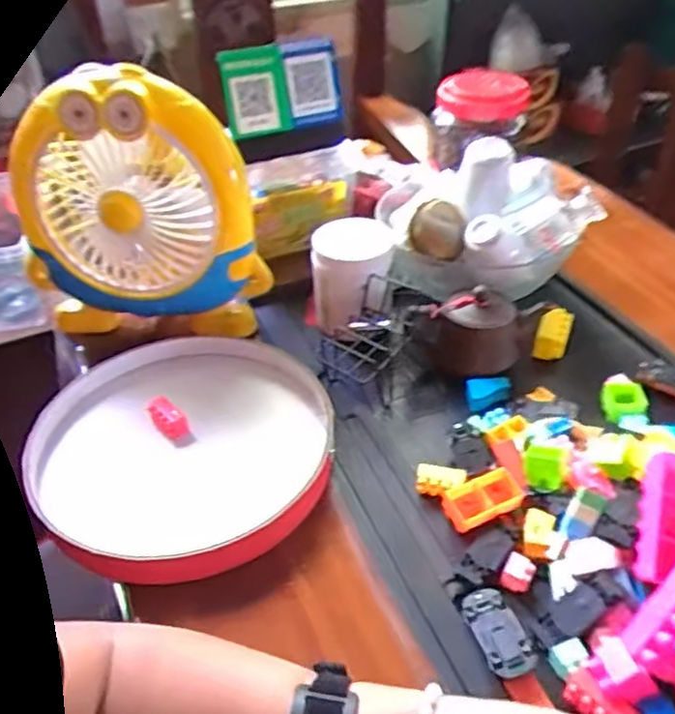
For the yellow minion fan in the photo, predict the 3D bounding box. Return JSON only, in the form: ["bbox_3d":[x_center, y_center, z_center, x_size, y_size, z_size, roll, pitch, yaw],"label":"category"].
[{"bbox_3d":[-0.203,-0.148,0.659,0.246,0.255,0.085,0,41,3],"label":"yellow minion fan"}]

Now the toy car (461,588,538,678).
[{"bbox_3d":[0.114,0.194,0.461,0.034,0.015,0.065,-7,41,-13],"label":"toy car"}]

